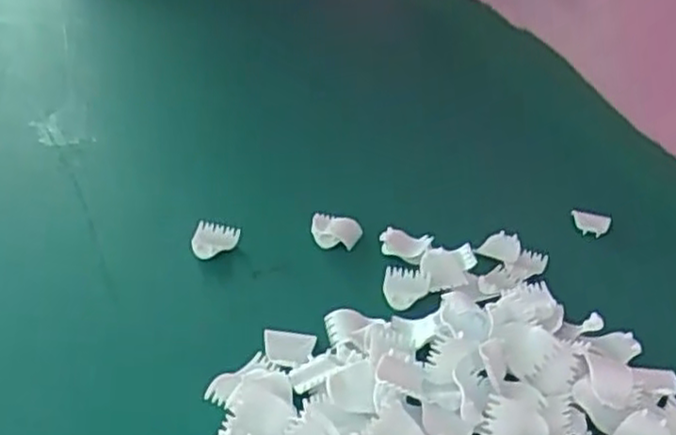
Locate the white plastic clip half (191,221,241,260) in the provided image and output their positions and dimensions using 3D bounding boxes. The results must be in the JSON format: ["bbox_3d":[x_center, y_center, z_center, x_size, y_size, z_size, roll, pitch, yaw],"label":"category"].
[{"bbox_3d":[-0.114,0.019,0.709,0.041,0.020,0.043,6,29,-2],"label":"white plastic clip half"}]

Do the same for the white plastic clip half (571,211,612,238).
[{"bbox_3d":[0.288,0.007,0.860,0.042,0.007,0.028,12,67,11],"label":"white plastic clip half"}]

